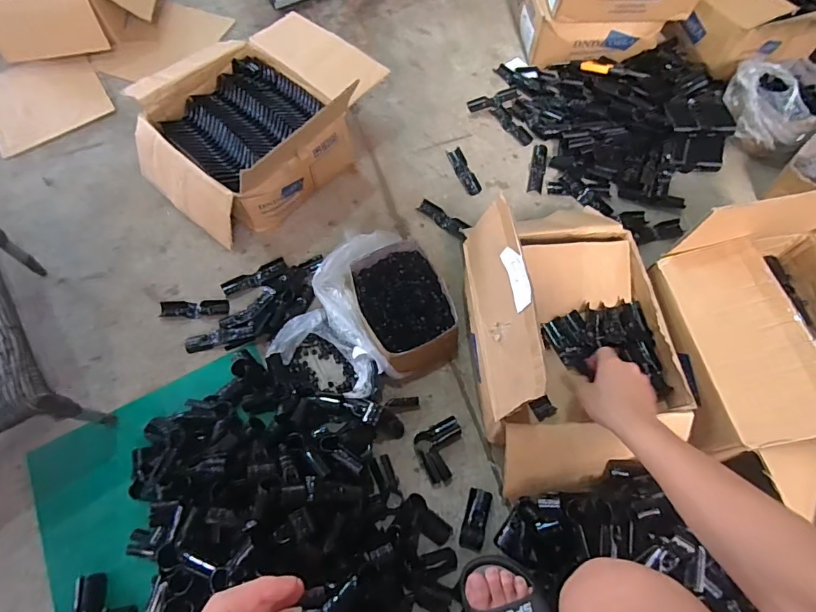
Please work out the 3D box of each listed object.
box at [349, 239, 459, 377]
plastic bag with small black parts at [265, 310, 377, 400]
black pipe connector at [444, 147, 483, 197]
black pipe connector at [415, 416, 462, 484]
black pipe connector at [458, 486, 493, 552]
[{"bbox_3d":[-0.008,0.005,0.826,0.153,0.085,0.214,-23,67,-9],"label":"box"},{"bbox_3d":[-0.149,0.100,0.811,0.125,0.052,0.200,-41,71,-16],"label":"plastic bag with small black parts"},{"bbox_3d":[0.122,-0.298,1.020,0.033,0.014,0.137,-19,66,-7],"label":"black pipe connector"},{"bbox_3d":[0.059,0.234,0.756,0.085,0.046,0.086,-25,67,-10],"label":"black pipe connector"},{"bbox_3d":[0.104,0.328,0.714,0.036,0.018,0.087,17,67,9],"label":"black pipe connector"}]

